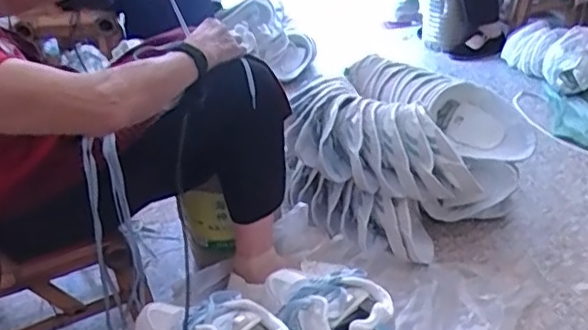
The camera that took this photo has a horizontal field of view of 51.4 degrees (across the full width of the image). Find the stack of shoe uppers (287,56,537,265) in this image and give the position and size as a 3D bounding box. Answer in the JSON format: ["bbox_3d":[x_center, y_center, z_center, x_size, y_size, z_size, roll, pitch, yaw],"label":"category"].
[{"bbox_3d":[0.231,-0.011,1.414,0.391,0.291,0.464,-24,35,-31],"label":"stack of shoe uppers"}]

